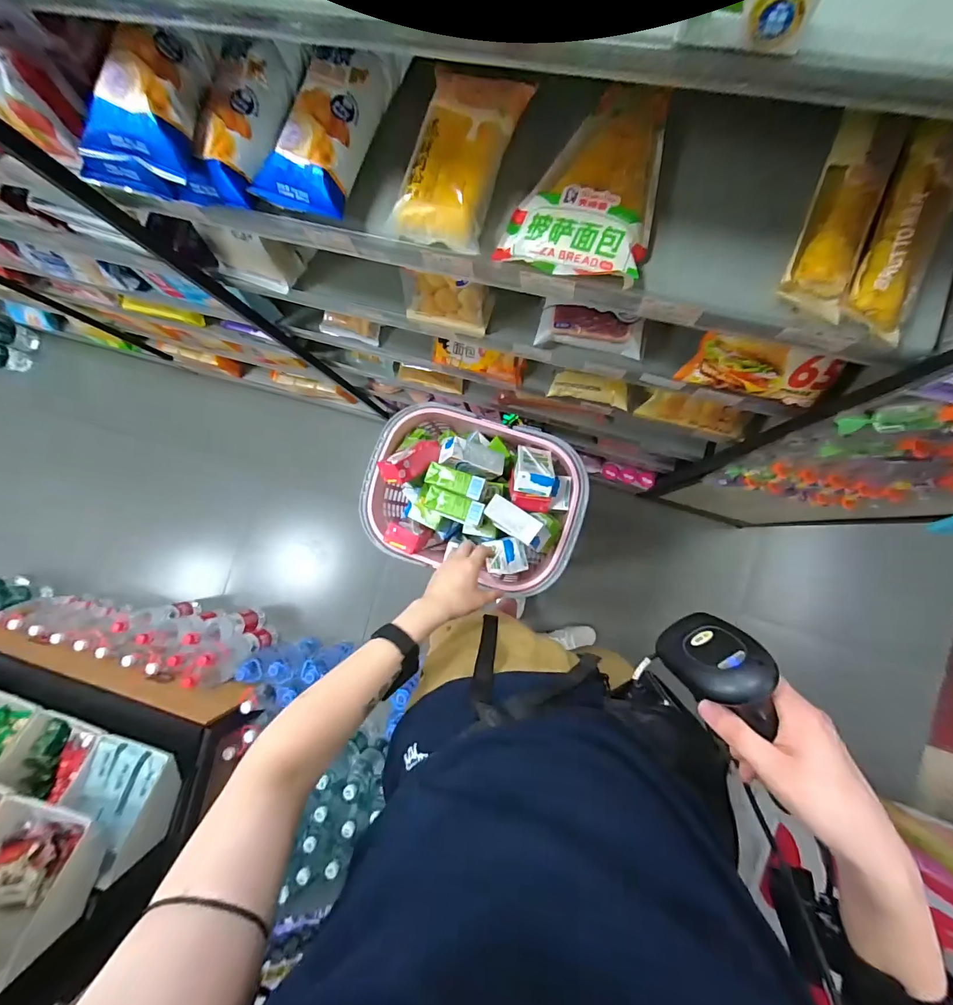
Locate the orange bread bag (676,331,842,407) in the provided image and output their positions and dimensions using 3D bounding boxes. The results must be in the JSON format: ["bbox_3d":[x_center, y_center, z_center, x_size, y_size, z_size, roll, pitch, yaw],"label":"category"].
[{"bbox_3d":[0.332,-0.155,0.493,0.146,0.083,0.046,25,91,10],"label":"orange bread bag"}]

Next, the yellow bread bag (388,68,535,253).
[{"bbox_3d":[-0.021,-0.336,0.413,0.096,0.036,0.164,18,90,10],"label":"yellow bread bag"}]

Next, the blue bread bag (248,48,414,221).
[{"bbox_3d":[-0.155,-0.389,0.431,0.098,0.046,0.178,21,90,10],"label":"blue bread bag"}]

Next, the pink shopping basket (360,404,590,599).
[{"bbox_3d":[-0.004,-0.012,0.838,0.410,0.228,0.298,18,90,10],"label":"pink shopping basket"}]

